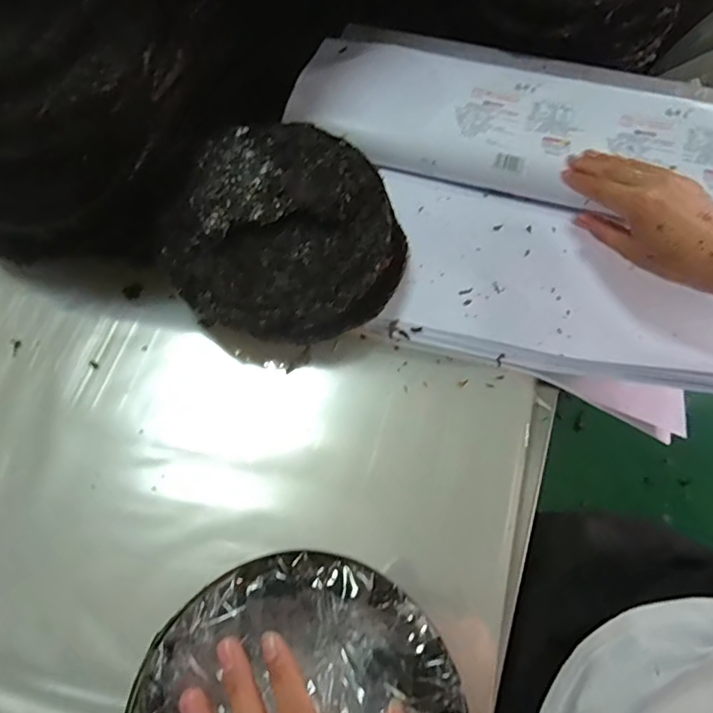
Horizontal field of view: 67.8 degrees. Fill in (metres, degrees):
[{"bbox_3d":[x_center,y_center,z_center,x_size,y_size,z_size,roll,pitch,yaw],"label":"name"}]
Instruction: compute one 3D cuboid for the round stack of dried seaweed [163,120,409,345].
[{"bbox_3d":[-0.054,-0.108,0.487,0.185,0.085,0.201,-1,67,2],"label":"round stack of dried seaweed"}]

